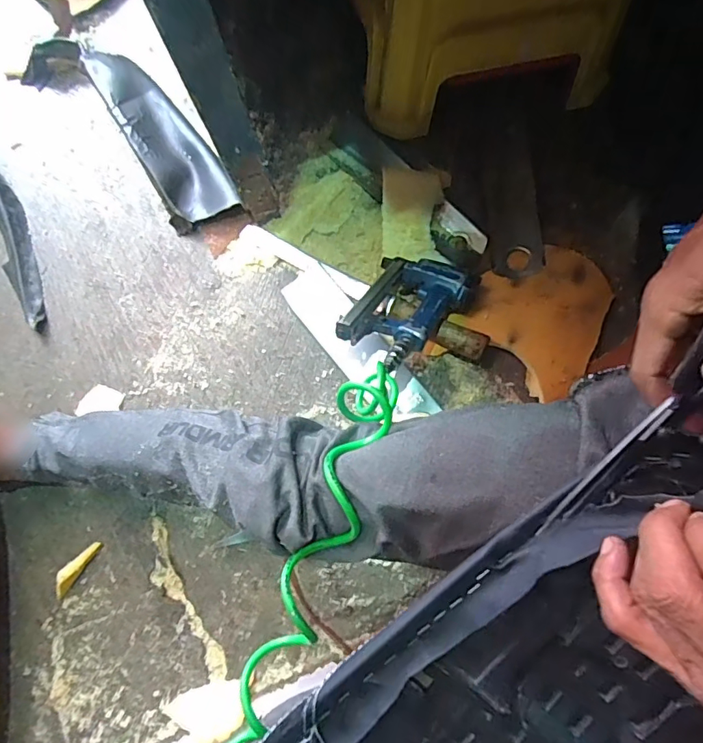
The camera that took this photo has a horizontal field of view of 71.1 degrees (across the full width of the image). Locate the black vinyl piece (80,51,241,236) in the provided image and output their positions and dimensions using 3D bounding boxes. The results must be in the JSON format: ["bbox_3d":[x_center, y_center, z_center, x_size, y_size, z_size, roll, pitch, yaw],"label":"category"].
[{"bbox_3d":[-0.299,-0.379,0.779,0.113,0.067,0.340,-29,78,-6],"label":"black vinyl piece"}]

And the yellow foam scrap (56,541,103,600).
[{"bbox_3d":[-0.370,0.261,0.656,0.023,0.011,0.082,34,79,8],"label":"yellow foam scrap"}]

